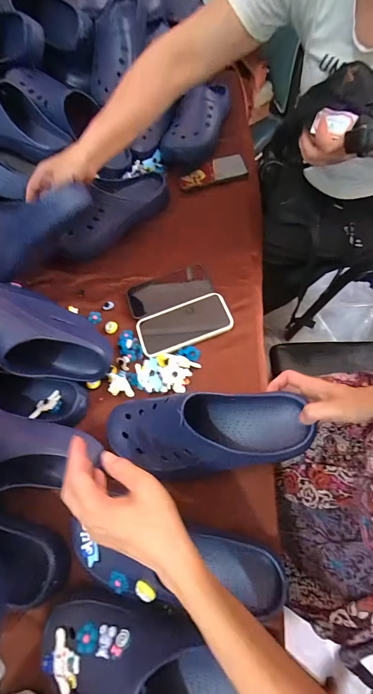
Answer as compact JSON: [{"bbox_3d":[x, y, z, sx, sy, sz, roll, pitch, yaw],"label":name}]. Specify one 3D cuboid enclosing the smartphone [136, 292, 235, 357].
[{"bbox_3d":[-0.004,-0.041,0.553,0.166,0.018,0.082,-20,75,0],"label":"smartphone"}]

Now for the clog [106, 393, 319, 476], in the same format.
[{"bbox_3d":[0.015,0.108,0.401,0.274,0.083,0.104,-5,66,8],"label":"clog"}]

